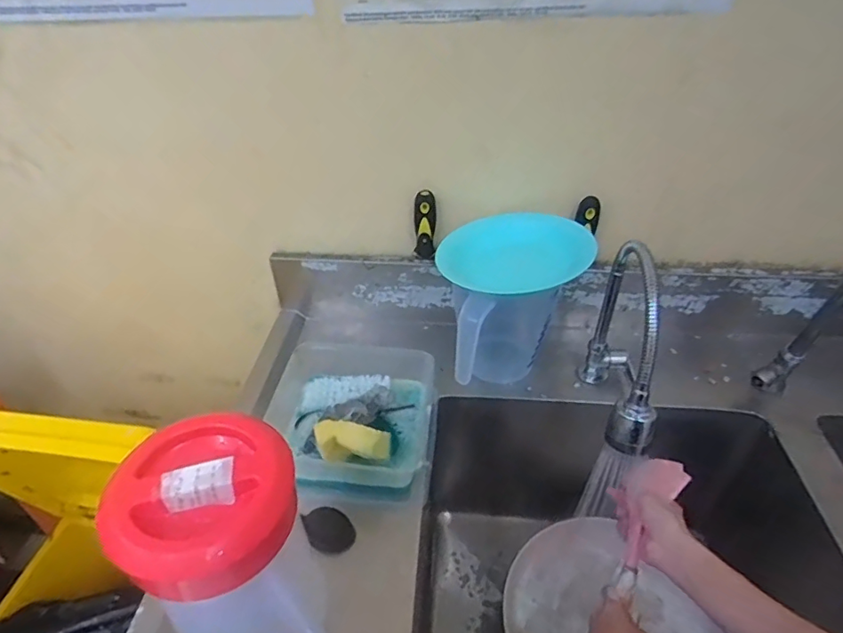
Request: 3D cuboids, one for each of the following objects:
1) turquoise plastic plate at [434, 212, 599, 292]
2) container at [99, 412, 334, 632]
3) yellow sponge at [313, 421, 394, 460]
[{"bbox_3d":[0.114,-0.089,0.674,0.187,0.039,0.175,0,39,0],"label":"turquoise plastic plate"},{"bbox_3d":[-0.148,0.210,0.437,0.128,0.243,0.127,-6,39,-7],"label":"container"},{"bbox_3d":[-0.078,0.139,0.595,0.083,0.032,0.038,0,39,0],"label":"yellow sponge"}]

